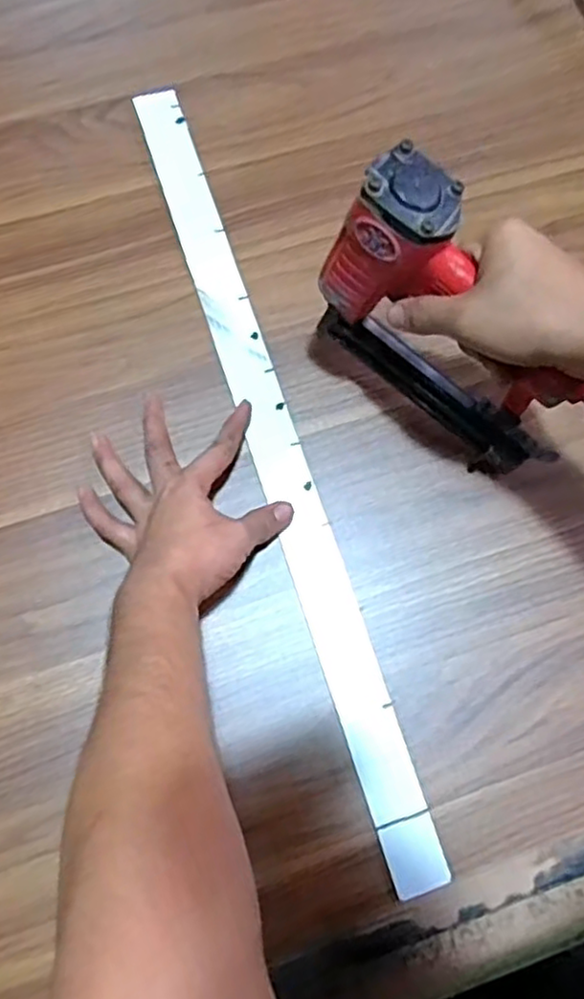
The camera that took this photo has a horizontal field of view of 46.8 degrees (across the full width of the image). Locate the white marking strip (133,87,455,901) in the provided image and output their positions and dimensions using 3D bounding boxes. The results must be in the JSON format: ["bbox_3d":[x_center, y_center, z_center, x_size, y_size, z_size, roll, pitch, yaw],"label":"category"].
[{"bbox_3d":[-0.017,-0.050,0.566,0.045,0.011,0.705,-15,76,-17],"label":"white marking strip"}]

